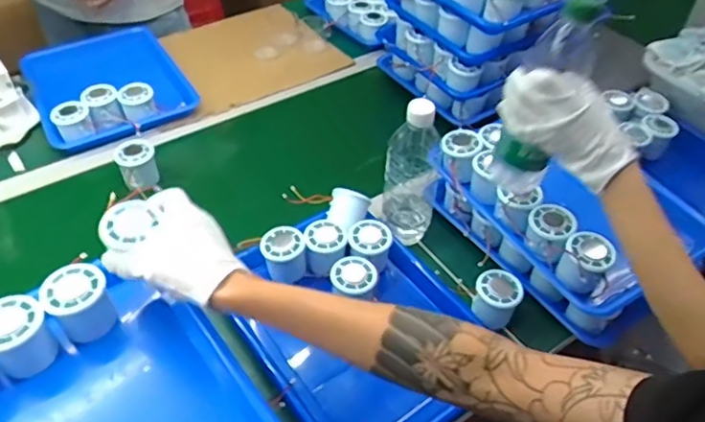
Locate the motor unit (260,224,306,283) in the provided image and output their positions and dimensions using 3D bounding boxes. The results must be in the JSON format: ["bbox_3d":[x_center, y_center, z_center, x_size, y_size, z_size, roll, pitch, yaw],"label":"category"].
[{"bbox_3d":[-0.090,0.058,0.759,0.058,0.048,0.060,-6,47,-6],"label":"motor unit"}]

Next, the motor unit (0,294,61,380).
[{"bbox_3d":[-0.309,0.117,0.531,0.054,0.057,0.052,0,47,0],"label":"motor unit"}]

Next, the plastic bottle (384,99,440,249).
[{"bbox_3d":[0.076,-0.053,0.760,0.067,0.221,0.069,9,47,9],"label":"plastic bottle"}]

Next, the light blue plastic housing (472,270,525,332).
[{"bbox_3d":[0.181,0.110,0.724,0.058,0.042,0.057,23,51,21],"label":"light blue plastic housing"}]

